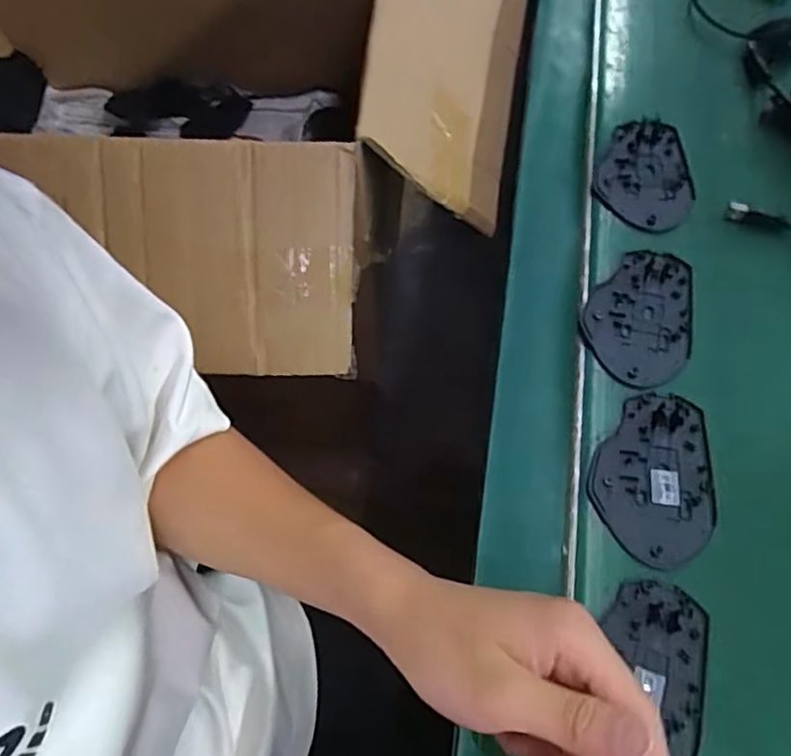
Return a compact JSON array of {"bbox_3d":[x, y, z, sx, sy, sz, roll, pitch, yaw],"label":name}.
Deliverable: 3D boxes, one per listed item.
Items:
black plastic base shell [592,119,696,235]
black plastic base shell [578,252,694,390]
[{"bbox_3d":[0.197,-0.161,0.519,0.073,0.008,0.107,14,67,10],"label":"black plastic base shell"},{"bbox_3d":[0.171,-0.044,0.462,0.072,0.008,0.108,15,67,10],"label":"black plastic base shell"}]

